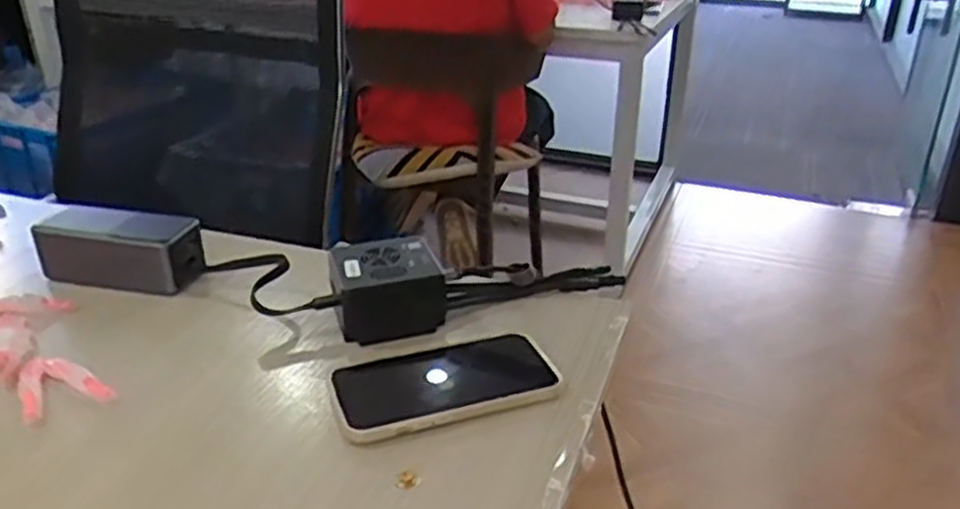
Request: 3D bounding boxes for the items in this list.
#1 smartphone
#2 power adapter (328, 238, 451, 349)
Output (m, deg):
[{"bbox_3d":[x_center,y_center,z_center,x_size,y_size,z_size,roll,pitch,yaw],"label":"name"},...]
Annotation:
[{"bbox_3d":[-0.024,0.081,0.507,0.140,0.016,0.083,-6,31,-17],"label":"smartphone"},{"bbox_3d":[-0.069,0.024,0.592,0.079,0.052,0.061,-7,28,-15],"label":"power adapter"}]

